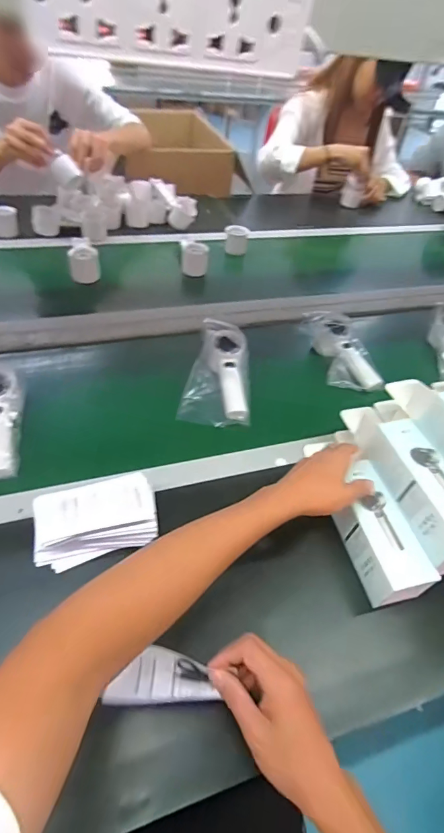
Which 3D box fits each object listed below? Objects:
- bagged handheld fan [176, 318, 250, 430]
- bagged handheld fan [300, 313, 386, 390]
[{"bbox_3d":[0.002,-0.075,0.689,0.110,0.075,0.183,12,47,5],"label":"bagged handheld fan"},{"bbox_3d":[0.217,-0.136,0.766,0.103,0.051,0.168,-5,48,-11],"label":"bagged handheld fan"}]

